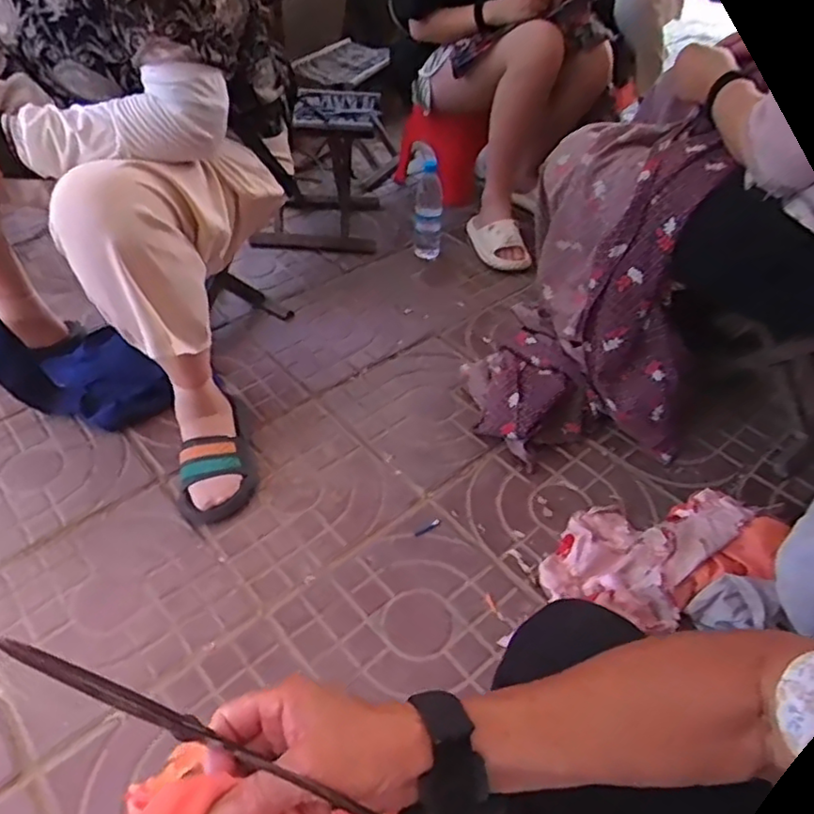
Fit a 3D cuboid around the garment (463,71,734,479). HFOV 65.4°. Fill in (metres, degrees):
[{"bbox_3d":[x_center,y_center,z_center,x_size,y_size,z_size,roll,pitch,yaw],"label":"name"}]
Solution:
[{"bbox_3d":[0.298,-0.176,1.036,0.319,0.465,0.284,-1,45,-4],"label":"garment"}]

